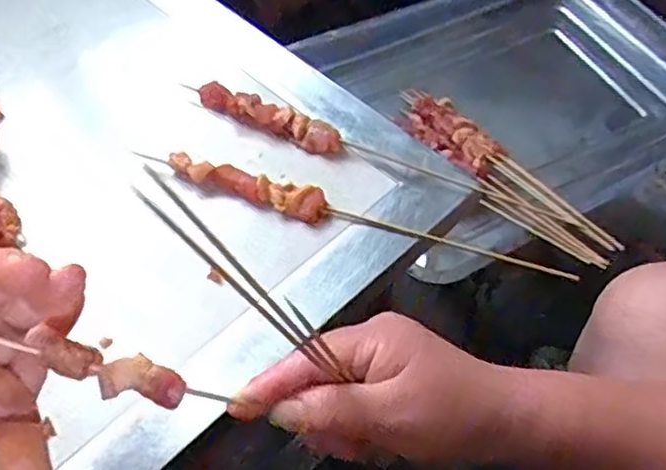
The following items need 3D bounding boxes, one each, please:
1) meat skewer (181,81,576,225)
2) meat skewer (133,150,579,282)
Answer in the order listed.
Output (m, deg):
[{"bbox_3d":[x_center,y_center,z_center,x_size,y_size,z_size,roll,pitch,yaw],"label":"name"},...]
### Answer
[{"bbox_3d":[0.022,-0.054,0.432,0.261,0.016,0.021,22,59,17],"label":"meat skewer"},{"bbox_3d":[0.003,-0.015,0.407,0.278,0.015,0.022,18,58,14],"label":"meat skewer"}]

